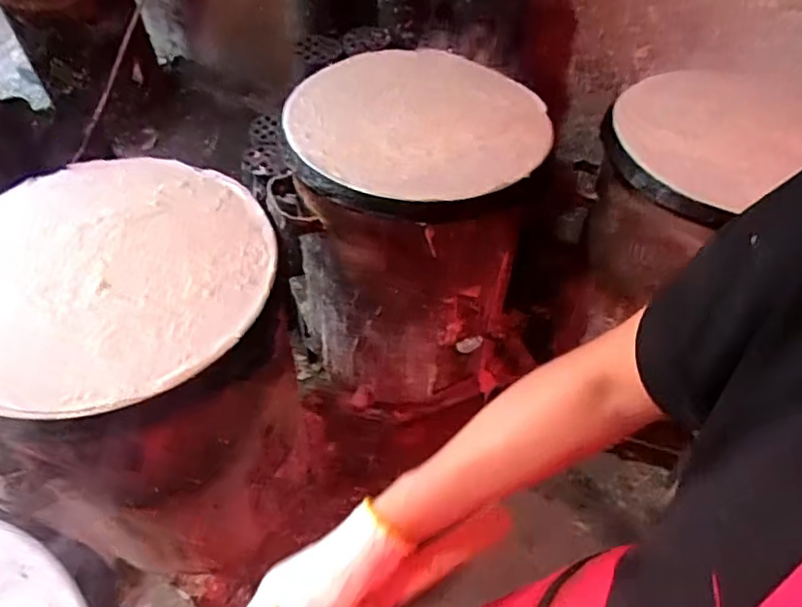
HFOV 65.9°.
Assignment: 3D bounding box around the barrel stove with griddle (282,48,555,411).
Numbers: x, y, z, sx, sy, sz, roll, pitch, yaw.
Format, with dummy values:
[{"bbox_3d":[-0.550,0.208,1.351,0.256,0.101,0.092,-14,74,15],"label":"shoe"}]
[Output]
[{"bbox_3d":[0.012,-0.098,1.053,0.365,0.527,0.350,7,50,1],"label":"barrel stove with griddle"}]

